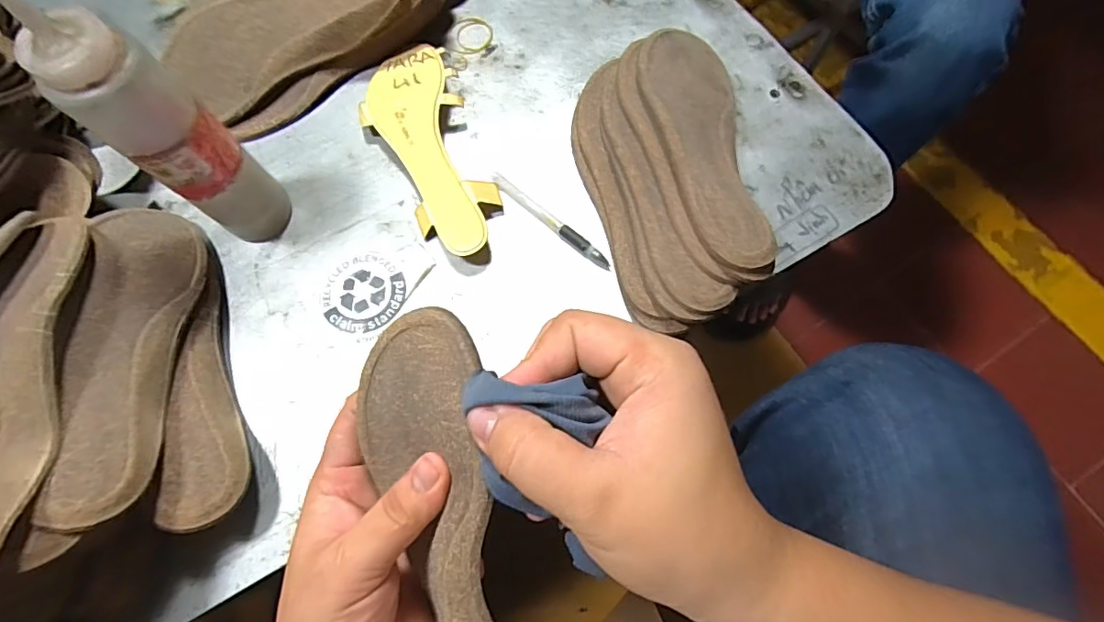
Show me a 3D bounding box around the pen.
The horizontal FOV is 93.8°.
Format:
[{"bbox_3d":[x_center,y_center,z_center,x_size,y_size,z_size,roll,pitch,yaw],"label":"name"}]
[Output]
[{"bbox_3d":[-0.002,-0.076,0.437,0.128,0.006,0.011,39,76,13],"label":"pen"}]

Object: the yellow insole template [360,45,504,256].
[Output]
[{"bbox_3d":[-0.108,-0.141,0.454,0.087,0.025,0.216,-19,72,-5],"label":"yellow insole template"}]

